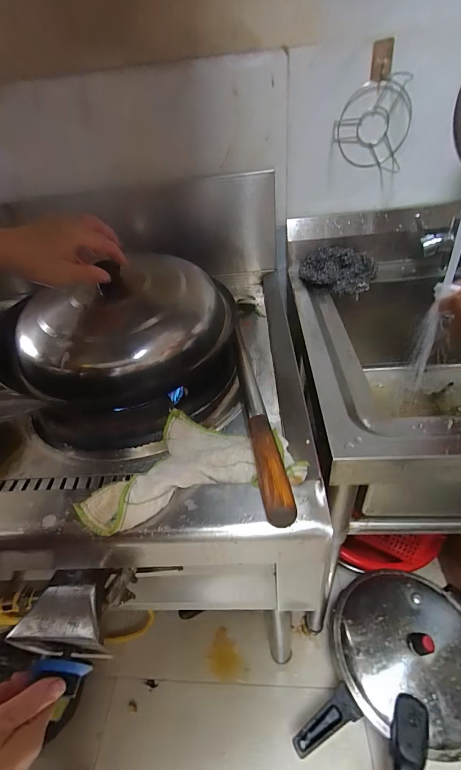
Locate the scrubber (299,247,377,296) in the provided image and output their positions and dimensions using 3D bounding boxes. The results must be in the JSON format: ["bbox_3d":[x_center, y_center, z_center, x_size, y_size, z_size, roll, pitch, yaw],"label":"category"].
[{"bbox_3d":[0.224,-0.249,0.719,0.156,0.061,0.103,13,43,21],"label":"scrubber"}]

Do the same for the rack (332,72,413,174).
[{"bbox_3d":[0.271,-0.495,0.647,0.140,0.146,0.035,2,40,9],"label":"rack"}]

